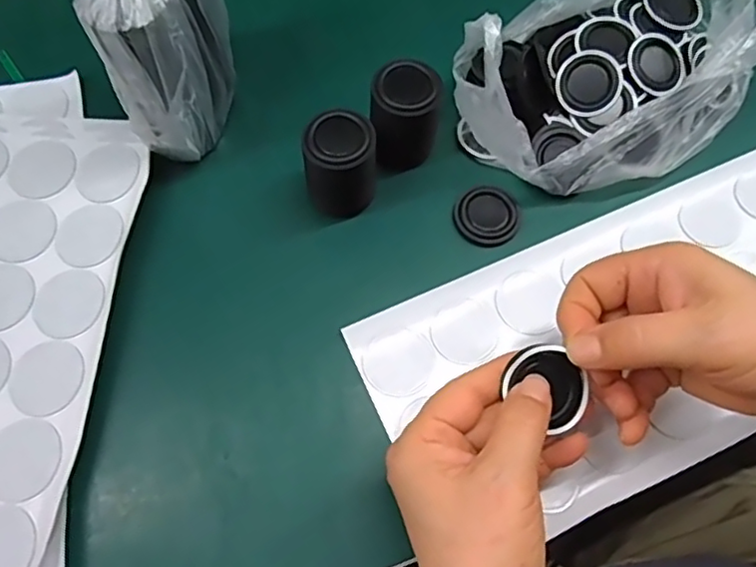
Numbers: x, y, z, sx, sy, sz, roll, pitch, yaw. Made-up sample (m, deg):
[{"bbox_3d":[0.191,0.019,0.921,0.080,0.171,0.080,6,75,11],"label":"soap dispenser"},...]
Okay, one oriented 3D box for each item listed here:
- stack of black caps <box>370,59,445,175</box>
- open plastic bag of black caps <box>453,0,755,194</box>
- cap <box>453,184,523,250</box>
[{"bbox_3d":[0.015,-0.097,0.358,0.037,0.052,0.036,4,67,1],"label":"stack of black caps"},{"bbox_3d":[0.142,-0.136,0.361,0.141,0.082,0.198,40,72,14],"label":"open plastic bag of black caps"},{"bbox_3d":[0.065,-0.041,0.362,0.038,0.005,0.037,0,67,-1],"label":"cap"}]

